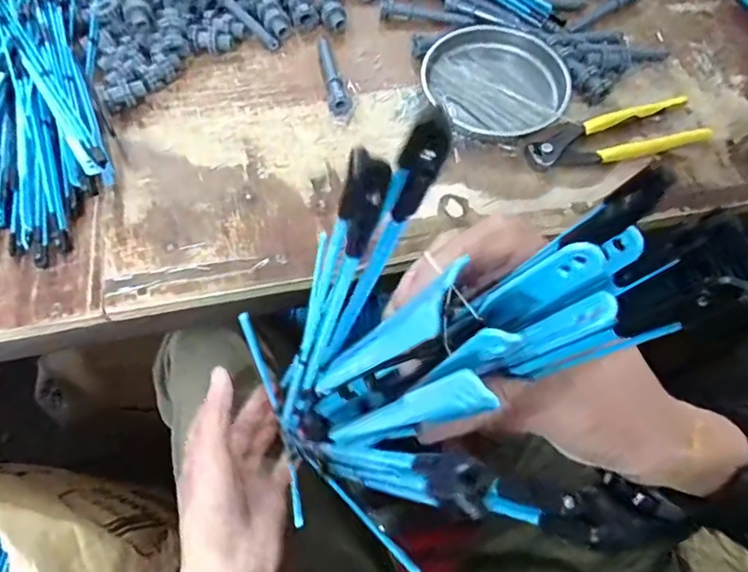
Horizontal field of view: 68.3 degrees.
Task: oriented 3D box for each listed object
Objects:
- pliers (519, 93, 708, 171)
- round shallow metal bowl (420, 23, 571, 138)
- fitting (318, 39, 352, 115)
[{"bbox_3d":[0.215,-0.129,0.485,0.168,0.023,0.050,-18,66,-12],"label":"pliers"},{"bbox_3d":[0.114,-0.190,0.510,0.122,0.018,0.128,1,64,-3],"label":"round shallow metal bowl"},{"bbox_3d":[-0.039,-0.195,0.506,0.017,0.018,0.093,-11,65,-8],"label":"fitting"}]

